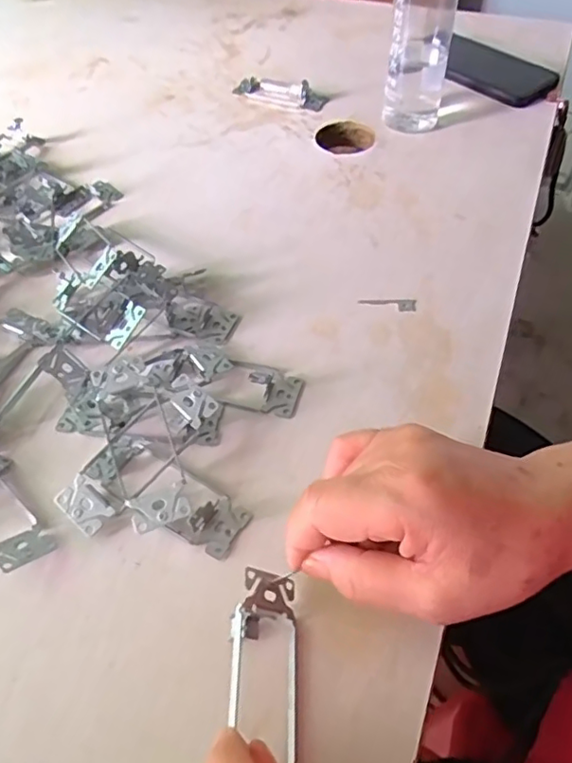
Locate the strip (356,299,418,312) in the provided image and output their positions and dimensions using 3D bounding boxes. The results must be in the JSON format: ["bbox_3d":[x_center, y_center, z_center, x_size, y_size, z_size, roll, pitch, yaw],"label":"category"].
[{"bbox_3d":[0.078,-0.059,0.437,0.043,0.004,0.011,-2,53,0],"label":"strip"}]

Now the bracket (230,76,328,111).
[{"bbox_3d":[-0.007,-0.325,0.634,0.109,0.025,0.031,25,57,19],"label":"bracket"}]

